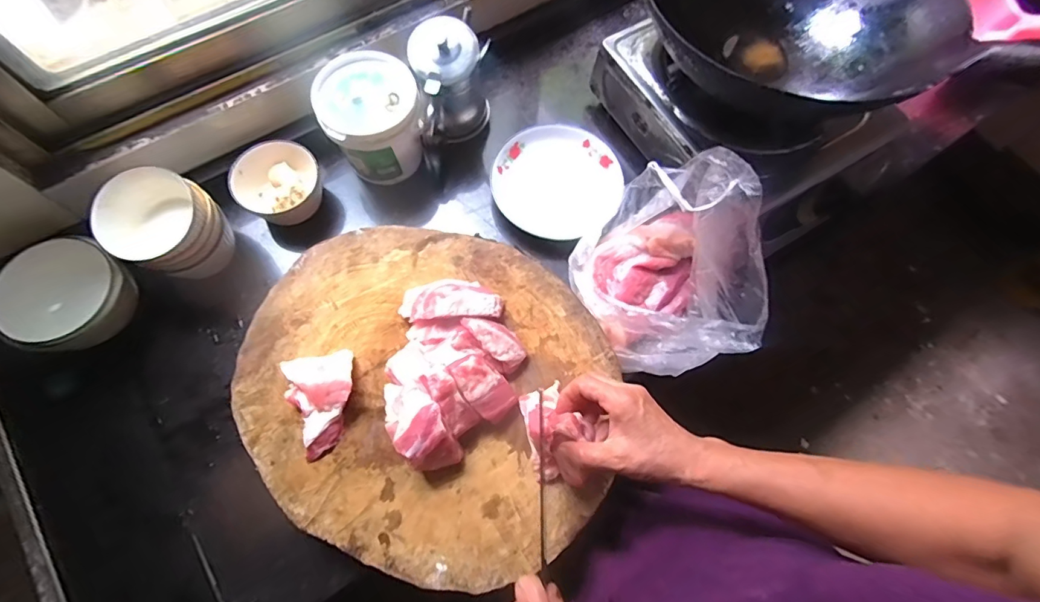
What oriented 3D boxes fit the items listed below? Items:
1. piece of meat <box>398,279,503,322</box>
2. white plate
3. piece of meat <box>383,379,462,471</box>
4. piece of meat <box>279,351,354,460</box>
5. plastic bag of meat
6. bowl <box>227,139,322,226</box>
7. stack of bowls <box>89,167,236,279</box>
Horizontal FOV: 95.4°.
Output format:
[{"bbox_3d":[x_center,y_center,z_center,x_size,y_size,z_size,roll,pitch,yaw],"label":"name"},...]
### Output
[{"bbox_3d":[-0.077,-0.001,0.522,0.110,0.054,0.051,-4,71,-4],"label":"piece of meat"},{"bbox_3d":[0.053,-0.168,0.664,0.174,0.032,0.181,1,70,-2],"label":"white plate"},{"bbox_3d":[-0.103,0.123,0.475,0.052,0.061,0.100,-29,74,-12],"label":"piece of meat"},{"bbox_3d":[-0.204,0.104,0.484,0.069,0.035,0.101,-10,71,-6],"label":"piece of meat"},{"bbox_3d":[0.166,-0.040,0.534,0.162,0.185,0.220,-23,73,-10],"label":"plastic bag of meat"},{"bbox_3d":[-0.319,-0.154,0.632,0.100,0.065,0.104,1,70,-2],"label":"bowl"},{"bbox_3d":[-0.418,-0.089,0.565,0.106,0.091,0.102,-23,73,-10],"label":"stack of bowls"}]

